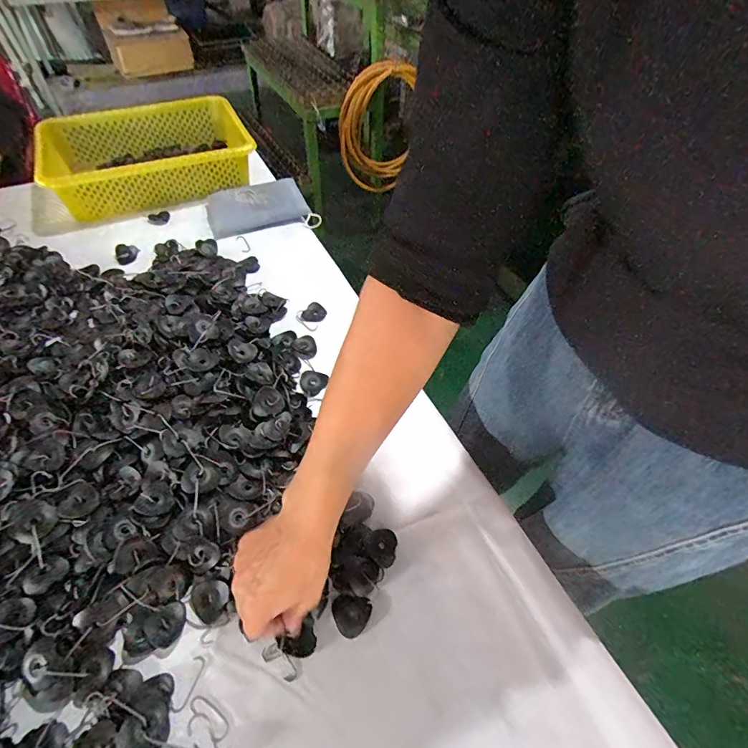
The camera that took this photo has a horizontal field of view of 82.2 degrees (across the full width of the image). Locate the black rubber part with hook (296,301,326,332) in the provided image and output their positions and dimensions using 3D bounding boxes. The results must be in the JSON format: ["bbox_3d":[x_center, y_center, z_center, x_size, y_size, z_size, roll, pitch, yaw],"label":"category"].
[{"bbox_3d":[-0.092,-0.087,0.631,0.038,0.015,0.040,0,53,-1],"label":"black rubber part with hook"}]

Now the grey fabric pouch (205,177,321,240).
[{"bbox_3d":[-0.205,-0.300,0.762,0.177,0.030,0.122,-20,56,-15],"label":"grey fabric pouch"}]

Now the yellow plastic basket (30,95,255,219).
[{"bbox_3d":[-0.419,-0.422,0.820,0.365,0.090,0.273,-24,57,-18],"label":"yellow plastic basket"}]

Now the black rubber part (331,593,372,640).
[{"bbox_3d":[-0.022,0.223,0.394,0.036,0.005,0.033,9,54,6],"label":"black rubber part"}]

